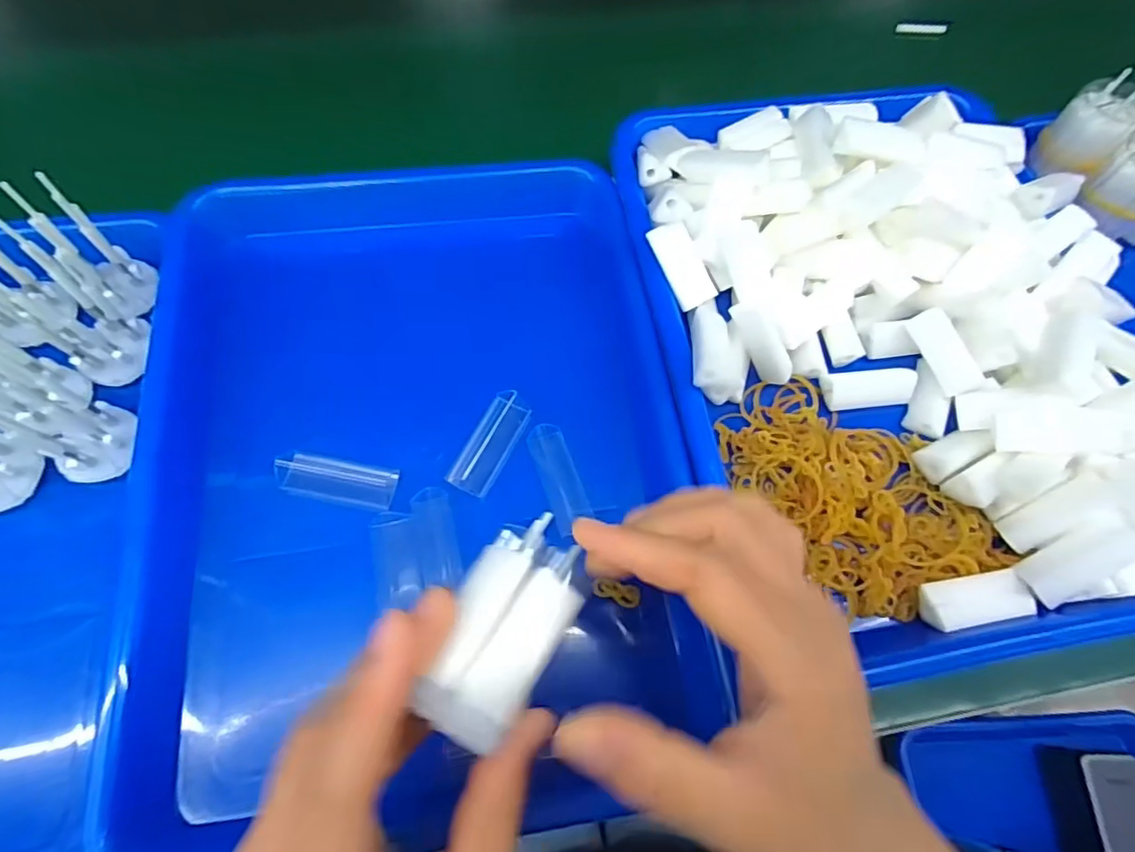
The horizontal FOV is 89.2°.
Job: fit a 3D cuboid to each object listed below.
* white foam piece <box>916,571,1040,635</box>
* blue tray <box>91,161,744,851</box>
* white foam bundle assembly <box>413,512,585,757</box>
[{"bbox_3d":[0.184,0.078,0.259,0.046,0.010,0.021,-8,68,-6],"label":"white foam piece"},{"bbox_3d":[-0.070,0.010,0.292,0.244,0.048,0.332,-7,68,-6],"label":"blue tray"},{"bbox_3d":[-0.019,0.063,0.184,0.036,0.022,0.070,26,68,8],"label":"white foam bundle assembly"}]

